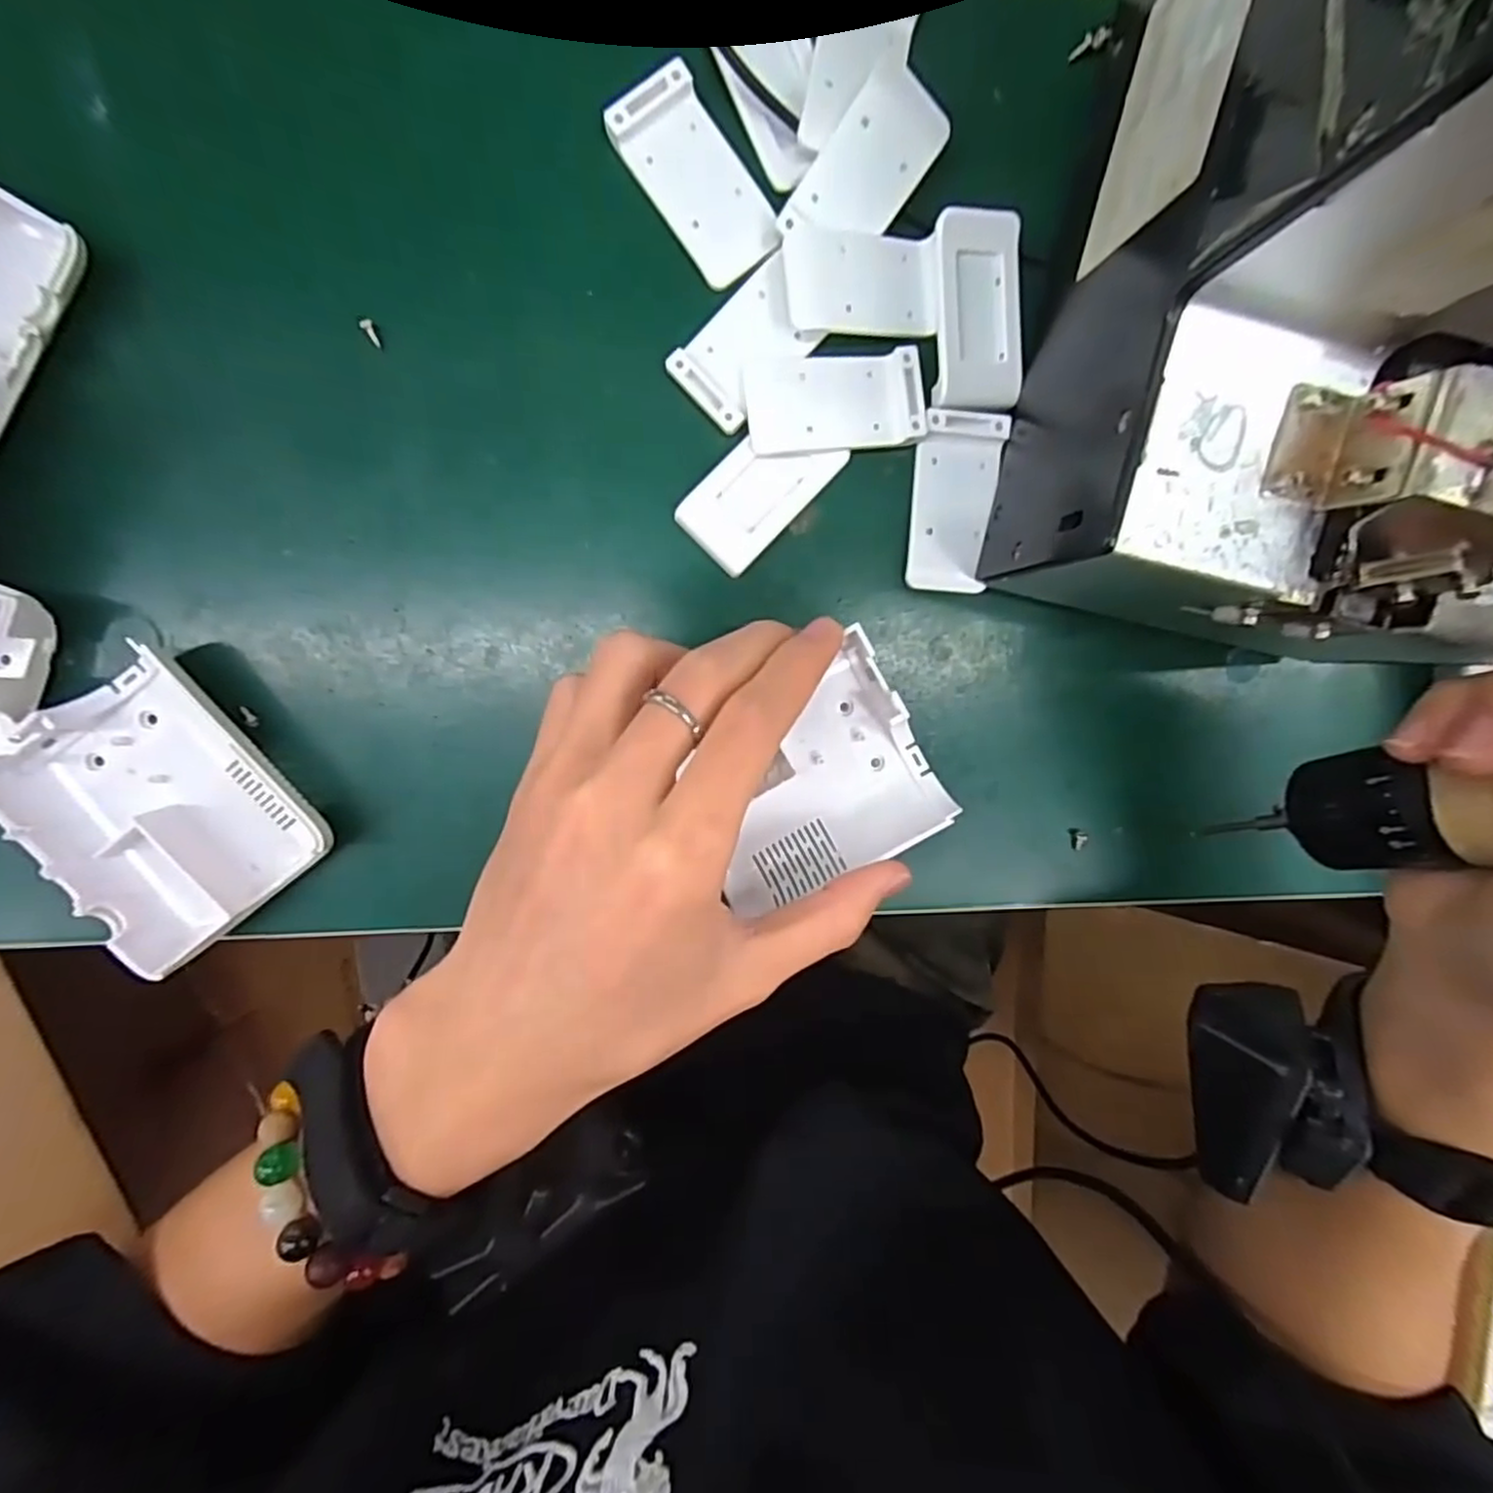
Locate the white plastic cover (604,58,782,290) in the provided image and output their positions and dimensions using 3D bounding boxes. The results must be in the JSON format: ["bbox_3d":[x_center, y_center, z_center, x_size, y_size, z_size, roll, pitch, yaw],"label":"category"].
[{"bbox_3d":[-0.014,-0.170,0.210,0.028,0.006,0.055,-38,96,1],"label":"white plastic cover"}]

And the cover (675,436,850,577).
[{"bbox_3d":[0.004,-0.082,0.223,0.028,0.004,0.051,44,92,-6],"label":"cover"}]

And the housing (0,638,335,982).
[{"bbox_3d":[-0.175,0.018,0.214,0.066,0.022,0.079,-40,96,1],"label":"housing"}]

